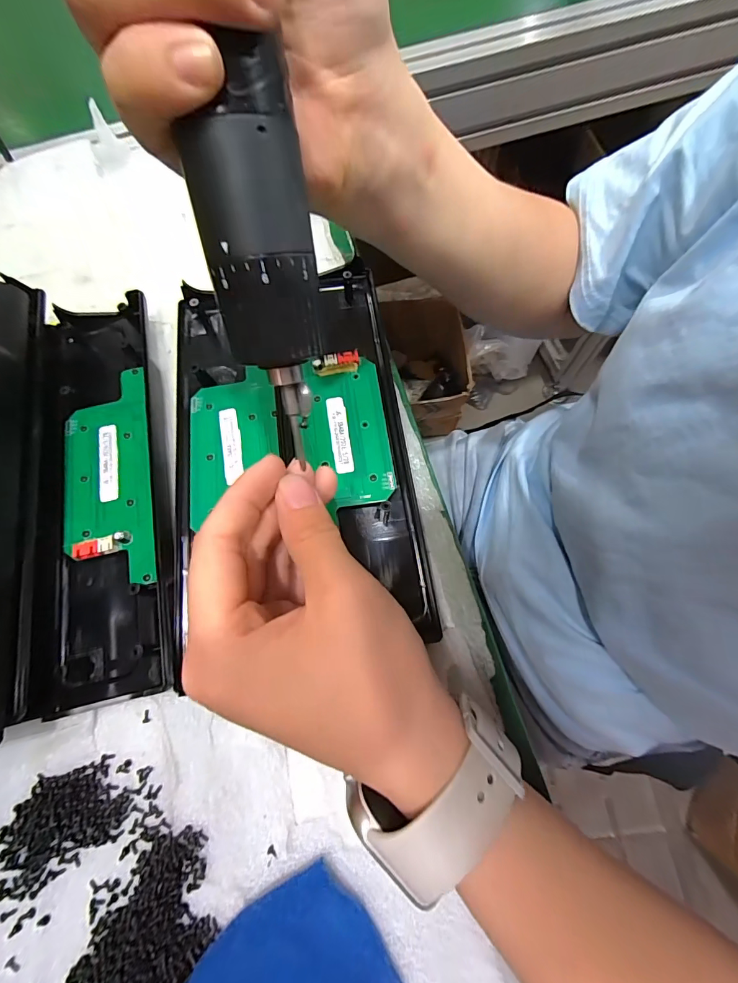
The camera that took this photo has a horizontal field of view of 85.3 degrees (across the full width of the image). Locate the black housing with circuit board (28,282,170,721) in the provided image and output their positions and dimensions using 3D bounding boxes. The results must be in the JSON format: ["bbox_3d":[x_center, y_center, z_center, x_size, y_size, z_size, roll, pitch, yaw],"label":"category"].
[{"bbox_3d":[-0.164,-0.008,0.235,0.078,0.020,0.244,-14,71,-3],"label":"black housing with circuit board"}]

